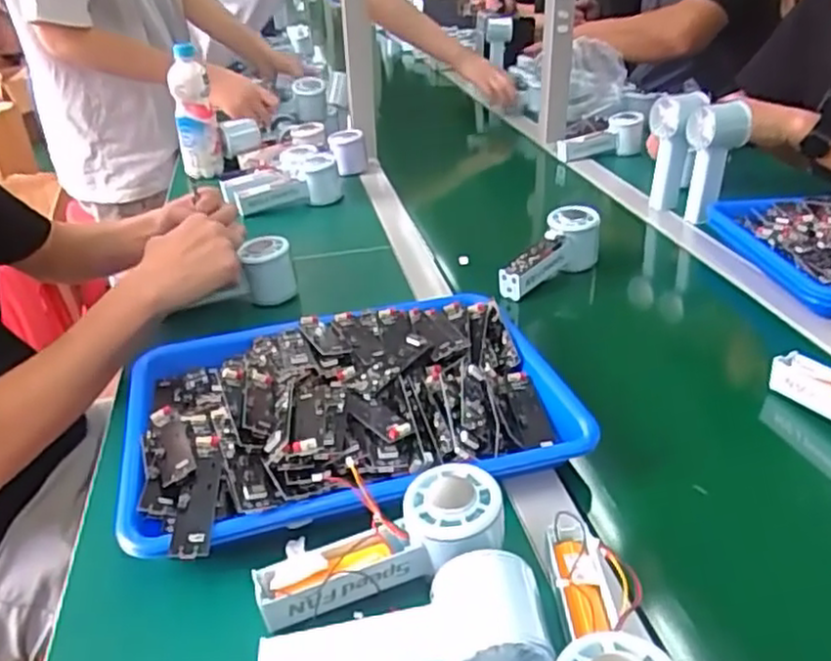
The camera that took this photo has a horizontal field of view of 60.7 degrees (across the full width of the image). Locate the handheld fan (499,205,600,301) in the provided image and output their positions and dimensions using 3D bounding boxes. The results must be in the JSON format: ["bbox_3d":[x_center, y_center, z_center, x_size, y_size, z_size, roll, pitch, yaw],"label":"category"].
[{"bbox_3d":[0.148,-0.076,0.784,0.047,0.085,0.136,22,39,35],"label":"handheld fan"}]

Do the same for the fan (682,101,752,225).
[{"bbox_3d":[0.375,-0.214,0.907,0.074,0.154,0.044,16,15,29],"label":"fan"}]

